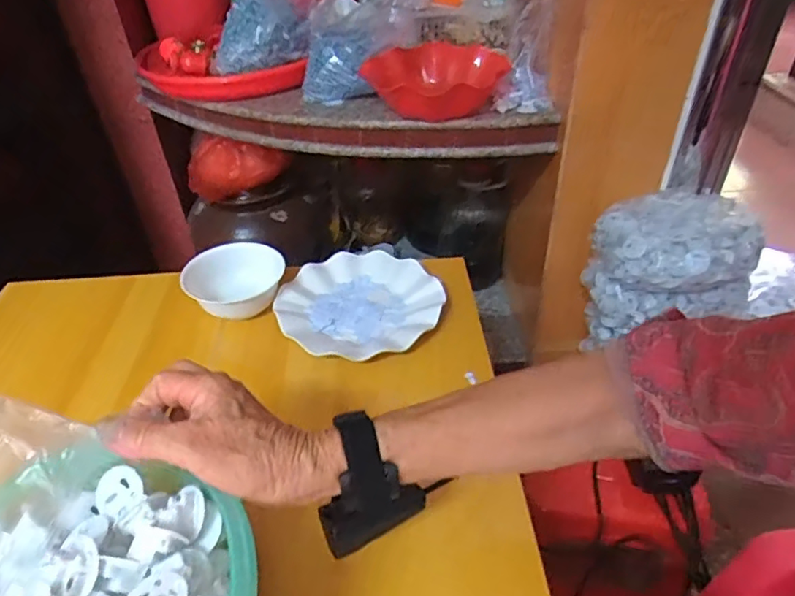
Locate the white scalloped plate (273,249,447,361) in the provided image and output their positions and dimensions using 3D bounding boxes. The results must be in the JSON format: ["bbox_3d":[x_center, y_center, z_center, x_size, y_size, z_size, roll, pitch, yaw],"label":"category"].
[{"bbox_3d":[-0.041,0.008,0.647,0.182,0.022,0.179,-1,40,1],"label":"white scalloped plate"}]

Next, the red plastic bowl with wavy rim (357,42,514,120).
[{"bbox_3d":[0.061,-0.348,0.889,0.222,0.070,0.203,-1,40,1],"label":"red plastic bowl with wavy rim"}]

